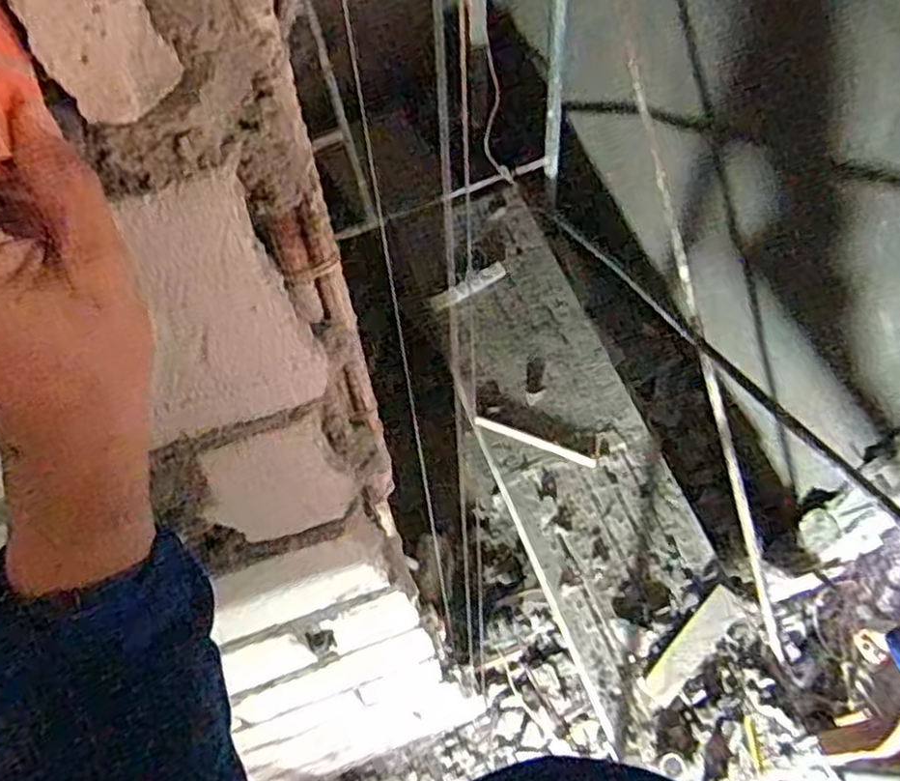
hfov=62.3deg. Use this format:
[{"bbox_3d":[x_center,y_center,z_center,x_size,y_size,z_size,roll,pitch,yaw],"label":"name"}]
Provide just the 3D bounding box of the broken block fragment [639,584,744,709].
[{"bbox_3d":[0.550,0.573,1.674,0.083,0.020,0.308,39,69,22],"label":"broken block fragment"}]

